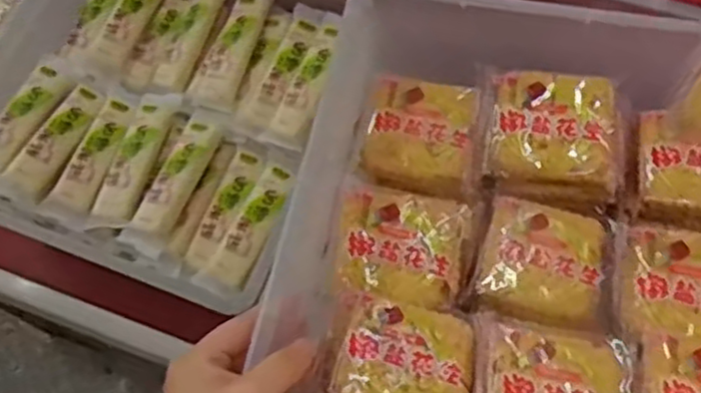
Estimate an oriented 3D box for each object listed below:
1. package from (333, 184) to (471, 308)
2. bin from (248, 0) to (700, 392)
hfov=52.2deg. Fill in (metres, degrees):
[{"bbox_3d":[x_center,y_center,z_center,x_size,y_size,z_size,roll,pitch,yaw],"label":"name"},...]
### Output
[{"bbox_3d":[0.029,0.029,0.442,0.081,0.018,0.072,11,67,8],"label":"package"},{"bbox_3d":[0.118,0.016,0.412,0.295,0.072,0.318,8,66,7],"label":"bin"}]

